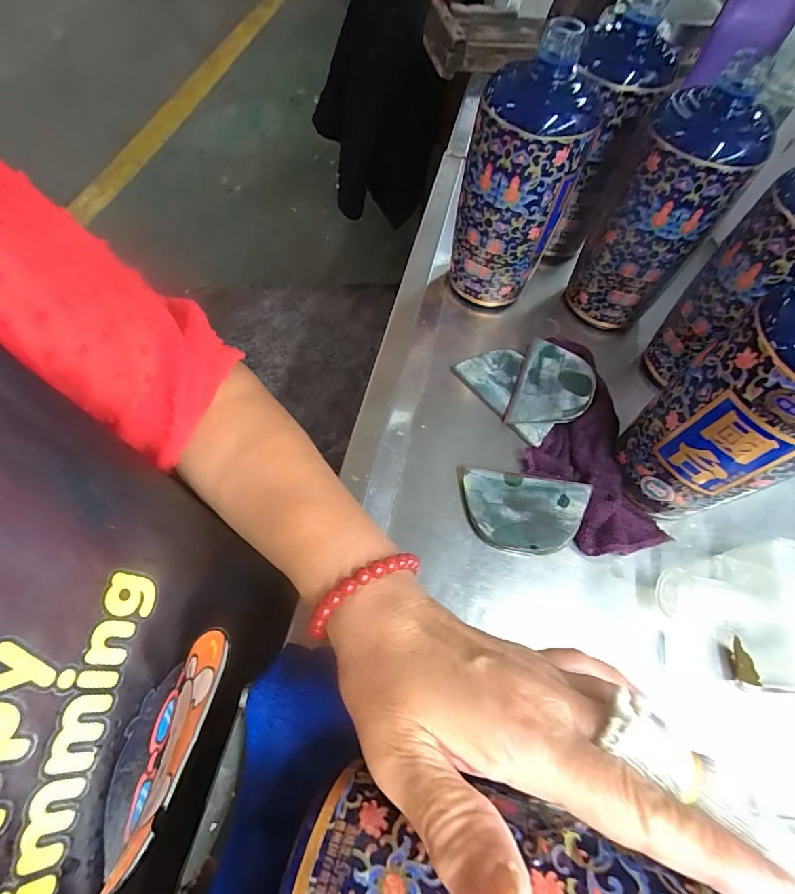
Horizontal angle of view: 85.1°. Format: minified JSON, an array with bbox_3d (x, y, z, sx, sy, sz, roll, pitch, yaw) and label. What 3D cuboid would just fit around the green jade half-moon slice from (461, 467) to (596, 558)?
[{"bbox_3d":[0.088,0.048,0.311,0.088,0.016,0.055,10,63,4],"label":"green jade half-moon slice"}]

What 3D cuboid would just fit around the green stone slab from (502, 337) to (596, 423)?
[{"bbox_3d":[0.127,-0.051,0.353,0.059,0.004,0.078,16,70,22],"label":"green stone slab"}]

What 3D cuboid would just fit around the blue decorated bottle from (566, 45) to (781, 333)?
[{"bbox_3d":[0.201,-0.181,0.343,0.085,0.168,0.069,35,67,16],"label":"blue decorated bottle"}]

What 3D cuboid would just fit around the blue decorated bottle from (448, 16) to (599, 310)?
[{"bbox_3d":[0.095,-0.205,0.356,0.080,0.187,0.085,12,63,6],"label":"blue decorated bottle"}]

